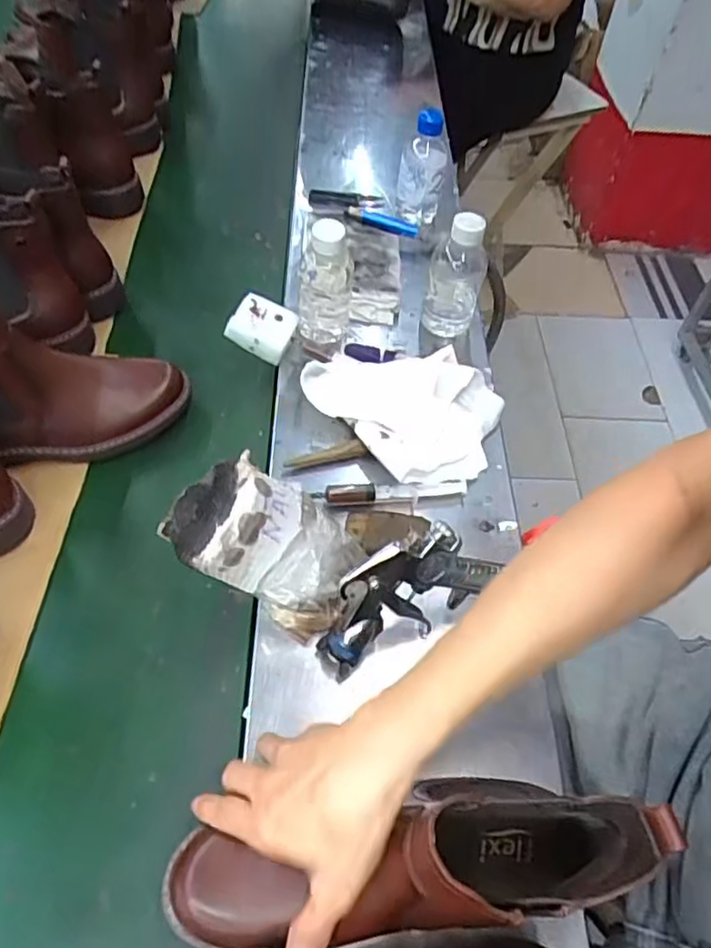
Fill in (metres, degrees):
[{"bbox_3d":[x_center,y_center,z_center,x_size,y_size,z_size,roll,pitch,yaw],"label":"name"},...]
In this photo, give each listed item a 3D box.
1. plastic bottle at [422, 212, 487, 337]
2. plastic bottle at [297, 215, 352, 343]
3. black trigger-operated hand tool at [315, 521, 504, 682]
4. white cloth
[{"bbox_3d":[0.107,-0.210,0.665,0.055,0.135,0.052,17,54,7],"label":"plastic bottle"},{"bbox_3d":[-0.030,-0.199,0.640,0.056,0.128,0.055,2,54,-3],"label":"plastic bottle"},{"bbox_3d":[0.044,0.087,0.471,0.152,0.091,0.046,-21,59,-19],"label":"black trigger-operated hand tool"},{"bbox_3d":[0.052,-0.057,0.602,0.198,0.037,0.140,-3,57,-5],"label":"white cloth"}]

